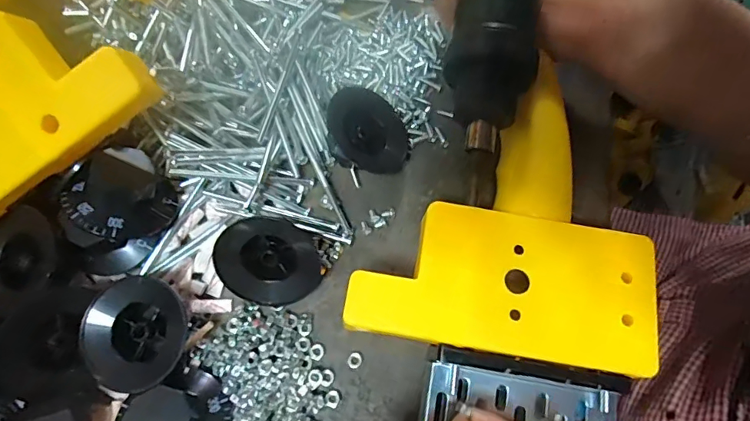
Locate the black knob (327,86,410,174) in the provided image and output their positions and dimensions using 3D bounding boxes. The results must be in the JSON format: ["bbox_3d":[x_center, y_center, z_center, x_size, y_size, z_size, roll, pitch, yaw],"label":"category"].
[{"bbox_3d":[-0.002,-0.041,0.248,0.051,0.021,0.046,19,70,-25],"label":"black knob"}]

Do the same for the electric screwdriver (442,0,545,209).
[{"bbox_3d":[0.062,-0.117,0.224,0.041,0.035,0.232,8,82,1],"label":"electric screwdriver"}]

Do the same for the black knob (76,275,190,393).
[{"bbox_3d":[-0.107,0.057,0.211,0.045,0.020,0.045,1,68,-2],"label":"black knob"}]

